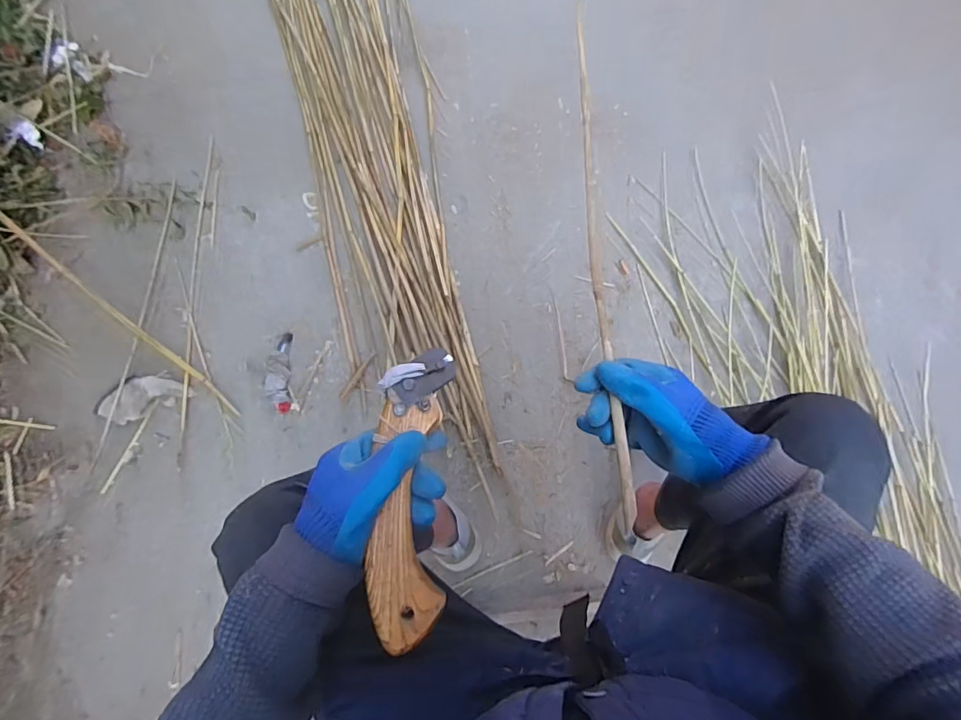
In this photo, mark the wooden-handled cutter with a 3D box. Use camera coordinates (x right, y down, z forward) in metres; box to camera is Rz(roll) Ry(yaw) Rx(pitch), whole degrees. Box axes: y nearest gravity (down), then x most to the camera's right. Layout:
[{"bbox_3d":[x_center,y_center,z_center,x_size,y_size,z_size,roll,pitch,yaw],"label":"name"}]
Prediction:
[{"bbox_3d":[-0.053,0.098,0.378,0.055,0.019,0.221,2,73,2],"label":"wooden-handled cutter"}]

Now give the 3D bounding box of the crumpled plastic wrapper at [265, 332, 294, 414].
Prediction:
[{"bbox_3d":[-0.405,0.022,0.983,0.041,0.038,0.170,-7,72,0],"label":"crumpled plastic wrapper"}]

